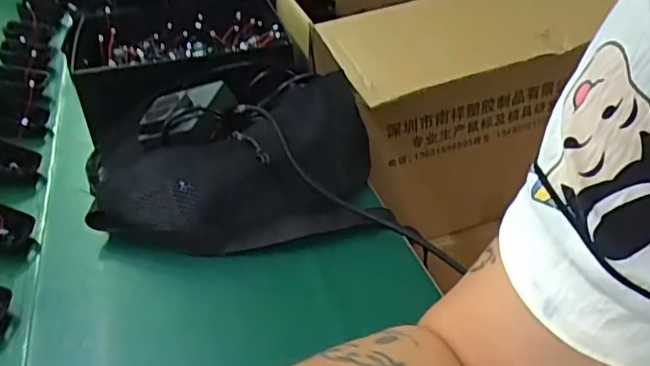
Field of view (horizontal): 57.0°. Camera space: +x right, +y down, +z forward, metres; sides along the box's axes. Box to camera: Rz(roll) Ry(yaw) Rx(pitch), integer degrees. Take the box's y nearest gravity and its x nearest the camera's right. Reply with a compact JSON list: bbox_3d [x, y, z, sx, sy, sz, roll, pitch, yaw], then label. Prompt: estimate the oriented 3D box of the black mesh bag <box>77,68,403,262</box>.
[{"bbox_3d":[-0.092,-0.023,0.551,0.269,0.077,0.181,-4,35,1],"label":"black mesh bag"}]

